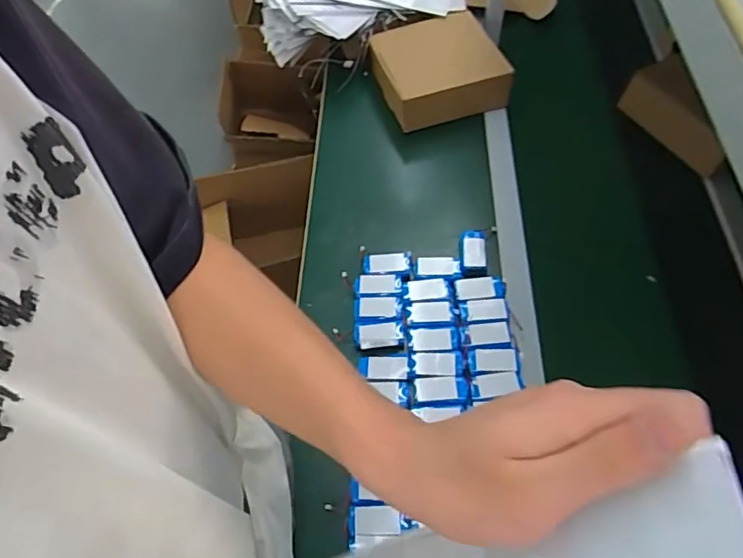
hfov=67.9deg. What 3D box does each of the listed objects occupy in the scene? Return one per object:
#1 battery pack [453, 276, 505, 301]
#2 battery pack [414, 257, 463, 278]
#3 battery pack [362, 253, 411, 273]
[{"bbox_3d":[0.151,0.013,0.774,0.068,0.006,0.038,-2,58,1],"label":"battery pack"},{"bbox_3d":[0.097,-0.016,0.802,0.066,0.004,0.033,4,58,5],"label":"battery pack"},{"bbox_3d":[0.022,-0.026,0.812,0.071,0.004,0.034,-2,58,1],"label":"battery pack"}]

